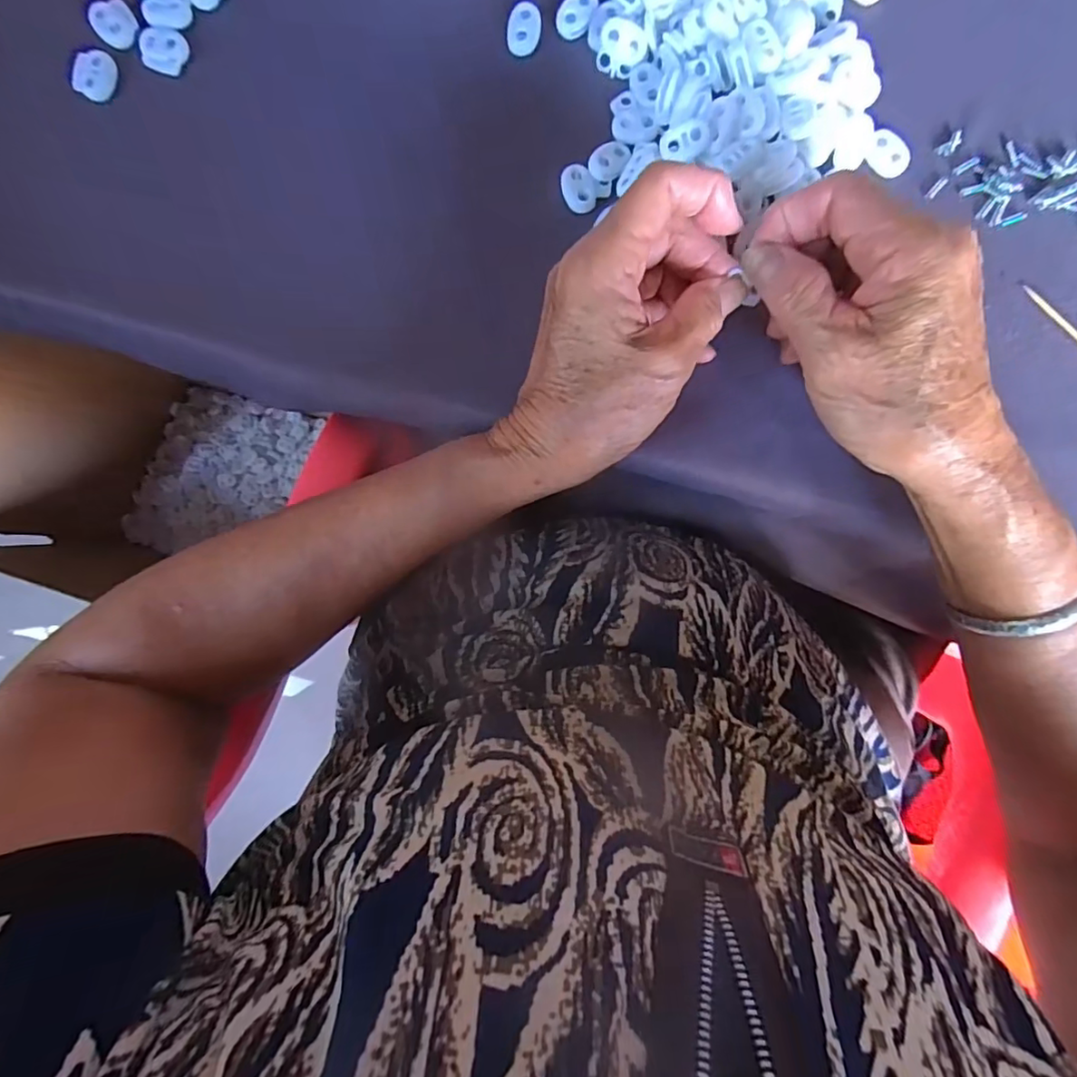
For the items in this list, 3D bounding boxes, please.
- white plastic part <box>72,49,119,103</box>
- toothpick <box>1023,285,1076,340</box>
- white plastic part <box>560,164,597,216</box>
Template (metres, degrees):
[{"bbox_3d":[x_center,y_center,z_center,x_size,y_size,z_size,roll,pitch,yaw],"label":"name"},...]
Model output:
[{"bbox_3d":[-0.216,-0.226,0.274,0.016,0.006,0.022,26,93,1],"label":"white plastic part"},{"bbox_3d":[0.255,-0.101,0.268,0.004,0.004,0.058,-45,90,3],"label":"toothpick"},{"bbox_3d":[0.019,-0.167,0.269,0.015,0.004,0.021,-9,92,3],"label":"white plastic part"}]

